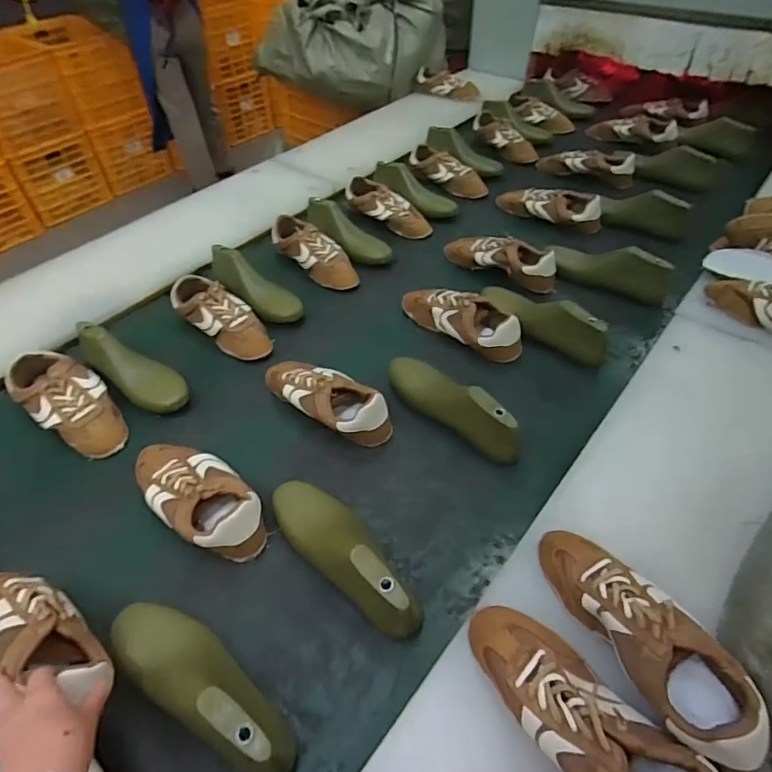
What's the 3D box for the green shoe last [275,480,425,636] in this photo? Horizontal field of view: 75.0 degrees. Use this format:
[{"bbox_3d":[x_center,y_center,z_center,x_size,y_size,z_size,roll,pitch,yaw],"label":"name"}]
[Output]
[{"bbox_3d":[-0.046,0.195,0.619,0.237,0.086,0.075,33,57,27],"label":"green shoe last"}]

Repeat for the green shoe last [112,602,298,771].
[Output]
[{"bbox_3d":[-0.195,0.321,0.538,0.234,0.101,0.077,18,49,36],"label":"green shoe last"}]

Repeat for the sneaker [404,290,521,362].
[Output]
[{"bbox_3d":[0.138,-0.130,0.929,0.249,0.070,0.087,35,58,28],"label":"sneaker"}]

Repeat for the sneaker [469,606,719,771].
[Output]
[{"bbox_3d":[0.184,0.307,0.465,0.094,0.076,0.248,-37,55,-27],"label":"sneaker"}]

